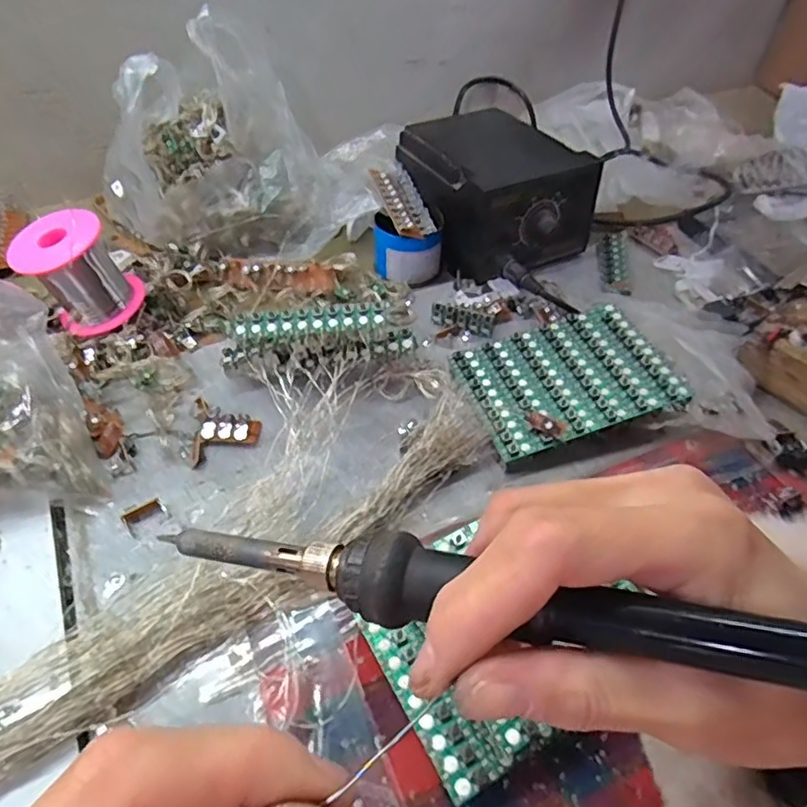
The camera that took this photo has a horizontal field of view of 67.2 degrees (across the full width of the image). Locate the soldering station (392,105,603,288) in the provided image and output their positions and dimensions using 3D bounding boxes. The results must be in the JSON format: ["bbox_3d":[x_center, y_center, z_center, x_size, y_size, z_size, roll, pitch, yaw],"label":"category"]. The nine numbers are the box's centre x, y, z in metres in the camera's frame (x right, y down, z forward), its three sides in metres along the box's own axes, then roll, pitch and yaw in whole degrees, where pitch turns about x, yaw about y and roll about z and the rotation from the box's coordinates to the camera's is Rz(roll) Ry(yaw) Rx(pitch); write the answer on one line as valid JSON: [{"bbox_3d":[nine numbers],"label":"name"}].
[{"bbox_3d":[0.073,-0.182,0.504,0.112,0.072,0.146,-26,56,-21],"label":"soldering station"}]

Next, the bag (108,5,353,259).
[{"bbox_3d":[-0.130,-0.205,0.476,0.179,0.137,0.118,-19,54,-17],"label":"bag"}]

